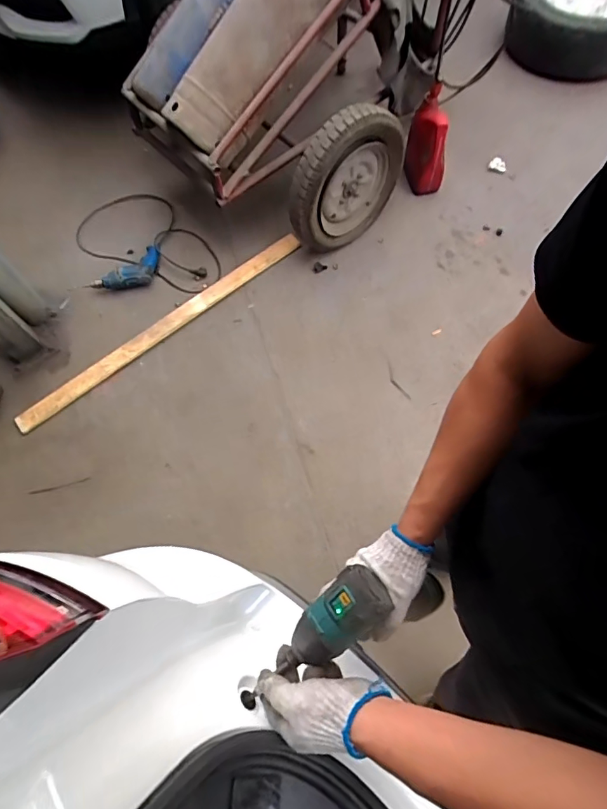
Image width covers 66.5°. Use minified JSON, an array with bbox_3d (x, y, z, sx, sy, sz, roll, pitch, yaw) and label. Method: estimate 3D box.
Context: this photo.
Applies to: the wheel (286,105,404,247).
[{"bbox_3d":[0.147,-0.771,1.600,0.137,0.424,0.525,41,76,17],"label":"wheel"}]

